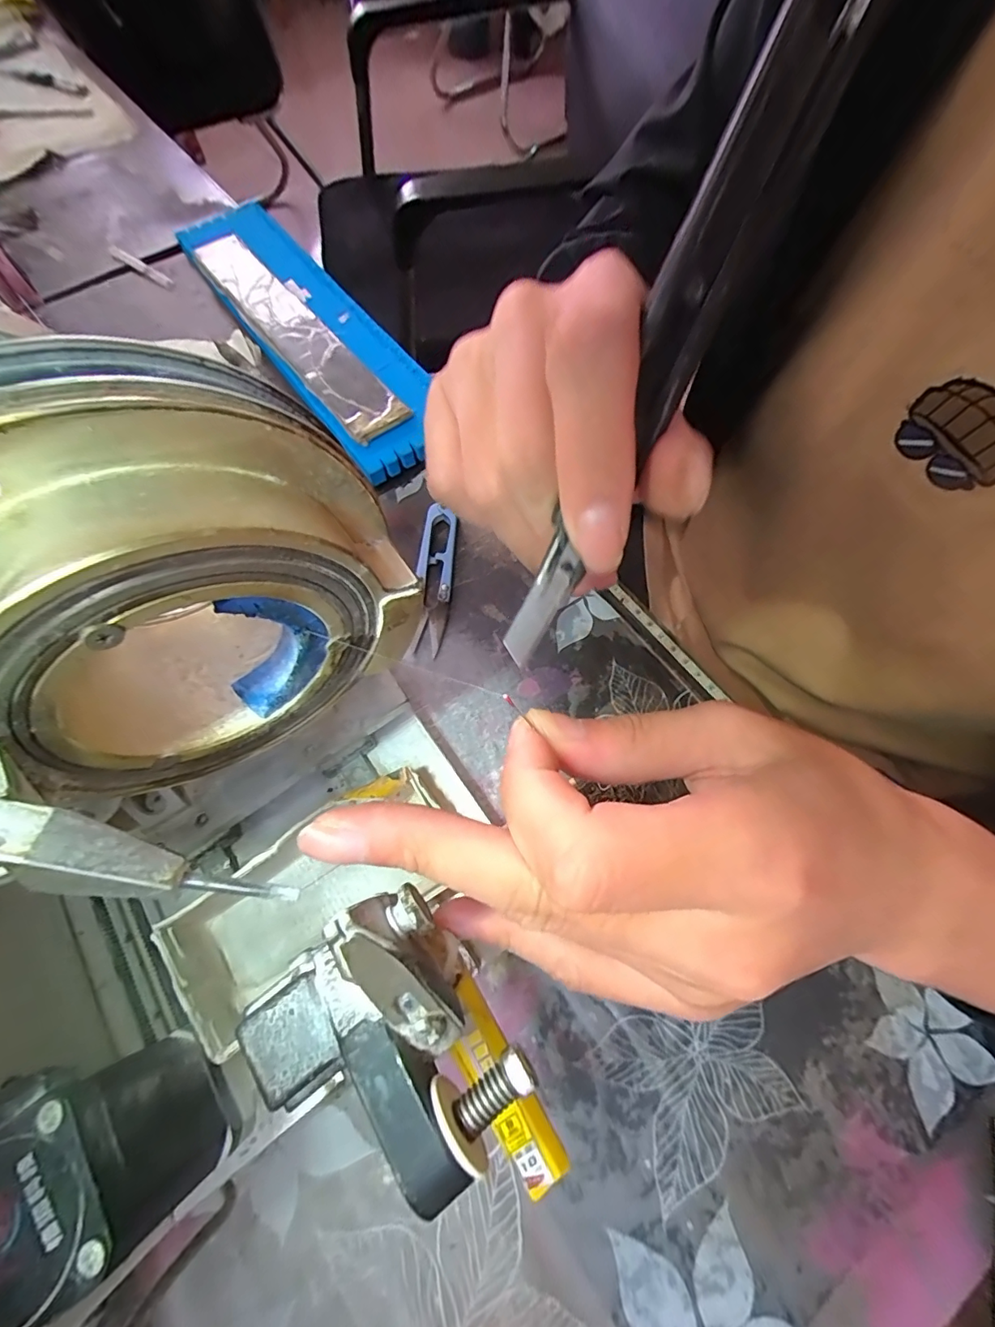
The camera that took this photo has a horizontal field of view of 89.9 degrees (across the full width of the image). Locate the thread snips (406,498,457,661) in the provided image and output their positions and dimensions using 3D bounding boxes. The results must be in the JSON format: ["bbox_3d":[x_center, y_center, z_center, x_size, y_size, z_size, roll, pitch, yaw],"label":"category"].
[{"bbox_3d":[-0.039,-0.052,0.305,0.022,0.008,0.099,3,68,2],"label":"thread snips"}]

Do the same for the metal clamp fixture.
[{"bbox_3d":[-0.026,0.084,0.105,0.052,0.025,0.055,-32,71,-11],"label":"metal clamp fixture"}]

